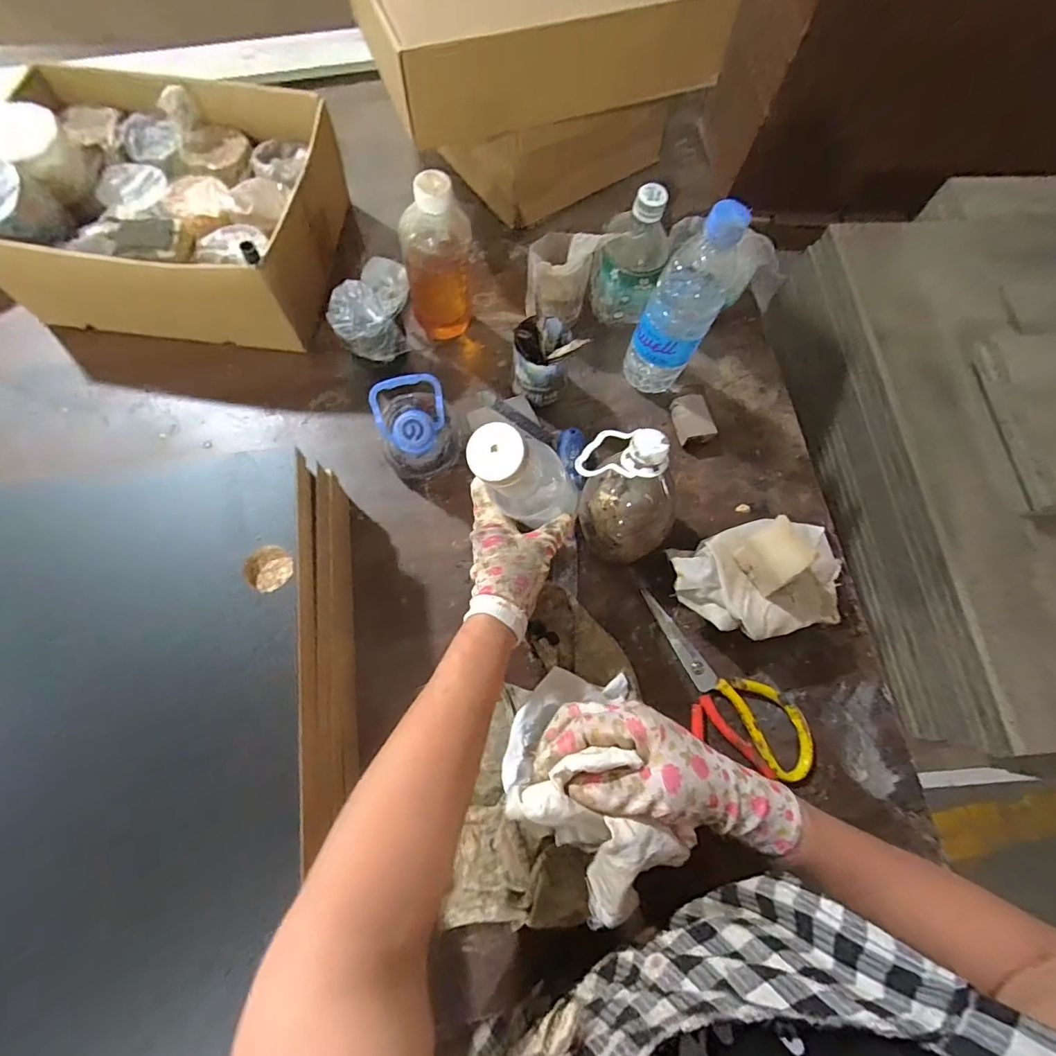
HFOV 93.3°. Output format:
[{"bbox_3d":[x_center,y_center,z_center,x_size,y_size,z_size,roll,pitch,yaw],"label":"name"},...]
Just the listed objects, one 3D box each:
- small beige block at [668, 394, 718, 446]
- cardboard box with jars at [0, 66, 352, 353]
[{"bbox_3d":[0.184,-0.124,0.565,0.032,0.036,0.056,-11,72,-6],"label":"small beige block"},{"bbox_3d":[-0.386,-0.351,0.552,0.319,0.156,0.246,5,71,-1],"label":"cardboard box with jars"}]

